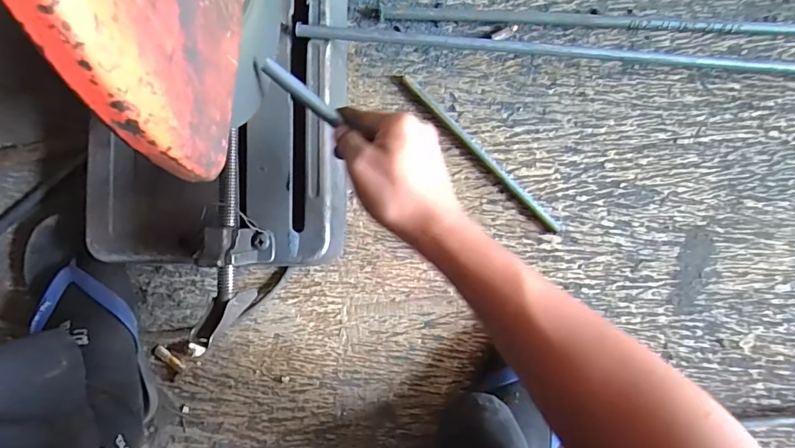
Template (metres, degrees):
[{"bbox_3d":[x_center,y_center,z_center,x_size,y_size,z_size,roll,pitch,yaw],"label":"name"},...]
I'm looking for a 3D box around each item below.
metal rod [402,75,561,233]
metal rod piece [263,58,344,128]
[{"bbox_3d":[0.095,-0.080,0.521,0.011,0.016,0.245,-44,90,0],"label":"metal rod"},{"bbox_3d":[-0.071,-0.098,0.343,0.069,0.007,0.011,38,90,-13],"label":"metal rod piece"}]

